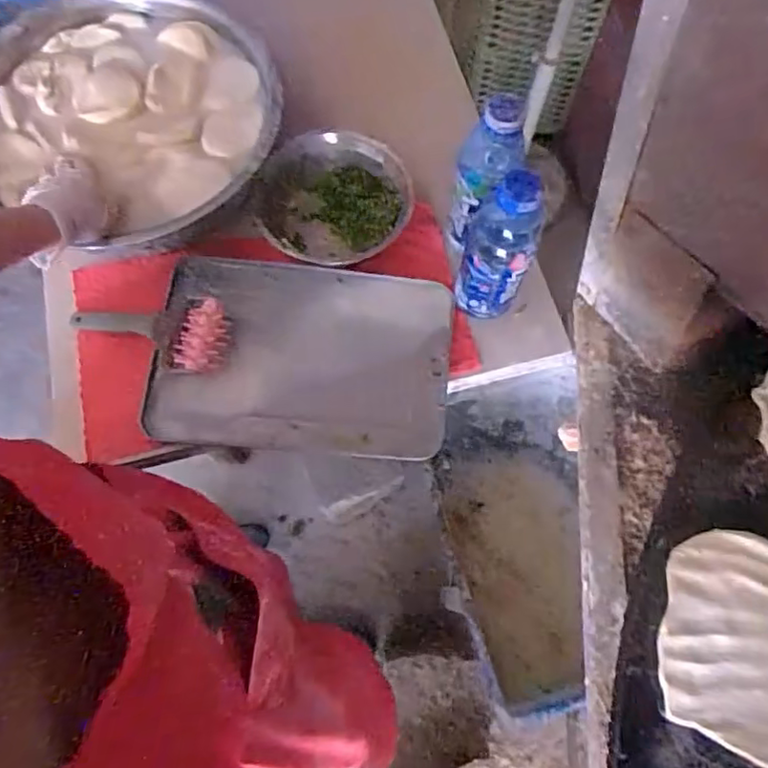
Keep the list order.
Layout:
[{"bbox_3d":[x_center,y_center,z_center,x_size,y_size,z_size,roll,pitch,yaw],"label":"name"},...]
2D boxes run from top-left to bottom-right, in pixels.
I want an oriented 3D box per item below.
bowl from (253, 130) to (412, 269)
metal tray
[{"bbox_3d":[-0.065,-0.227,0.740,0.185,0.054,0.158,-15,70,-6],"label":"bowl"},{"bbox_3d":[-0.092,-0.034,0.692,0.326,0.024,0.227,5,70,1],"label":"metal tray"}]

